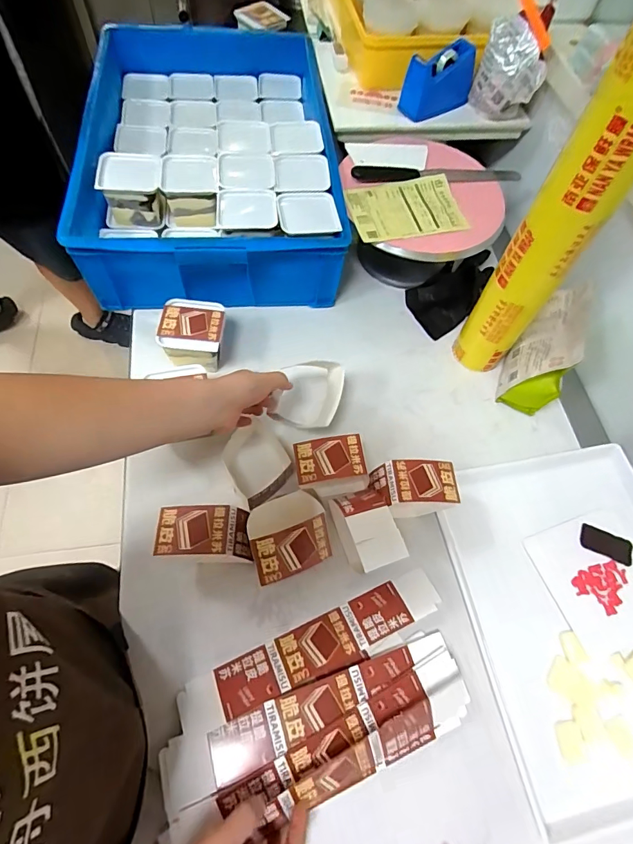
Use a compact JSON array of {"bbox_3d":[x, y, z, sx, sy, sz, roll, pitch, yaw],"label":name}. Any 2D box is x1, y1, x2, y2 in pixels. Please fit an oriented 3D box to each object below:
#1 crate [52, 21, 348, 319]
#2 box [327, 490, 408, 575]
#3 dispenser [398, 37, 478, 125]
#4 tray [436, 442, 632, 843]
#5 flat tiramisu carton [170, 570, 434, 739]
[{"bbox_3d":[-0.196,-0.508,0.841,0.429,0.177,0.673,-4,64,-6],"label":"crate"},{"bbox_3d":[0.065,0.143,0.575,0.063,0.079,0.110,-15,65,-11],"label":"box"},{"bbox_3d":[0.231,-0.637,0.806,0.137,0.097,0.055,-30,69,-17],"label":"dispenser"},{"bbox_3d":[0.373,0.251,0.583,0.328,0.018,0.426,-9,64,-8],"label":"tray"},{"bbox_3d":[0.001,0.284,0.539,0.339,0.006,0.065,-20,51,-16],"label":"flat tiramisu carton"}]

